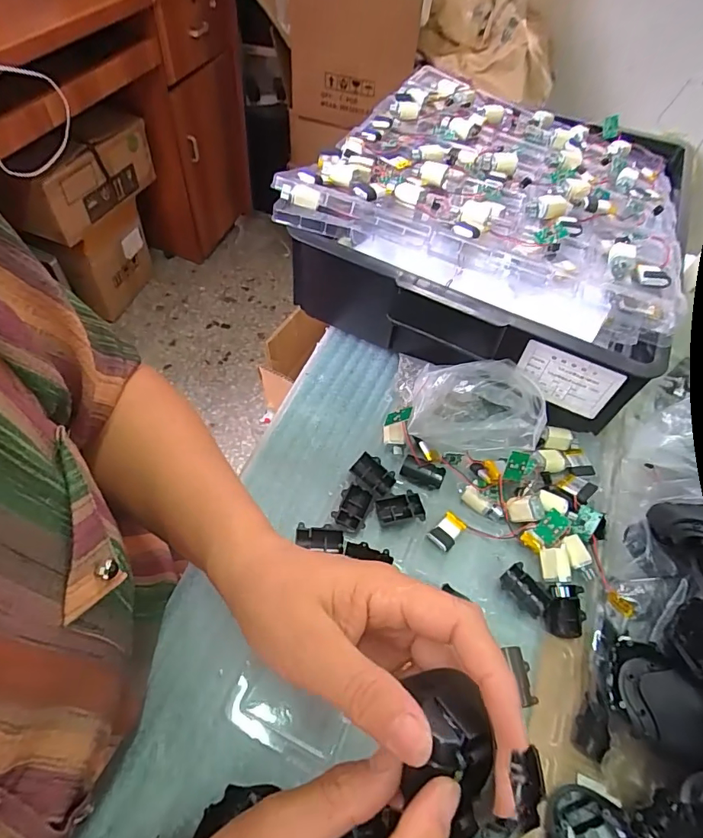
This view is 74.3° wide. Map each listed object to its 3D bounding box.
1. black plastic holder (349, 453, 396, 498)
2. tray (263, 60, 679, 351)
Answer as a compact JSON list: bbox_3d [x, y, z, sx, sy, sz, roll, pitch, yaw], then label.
[{"bbox_3d":[0.018,0.049,0.400,0.036,0.013,0.026,38,62,20],"label":"black plastic holder"},{"bbox_3d":[0.169,-0.261,0.493,0.335,0.047,0.404,26,58,11],"label":"tray"}]

